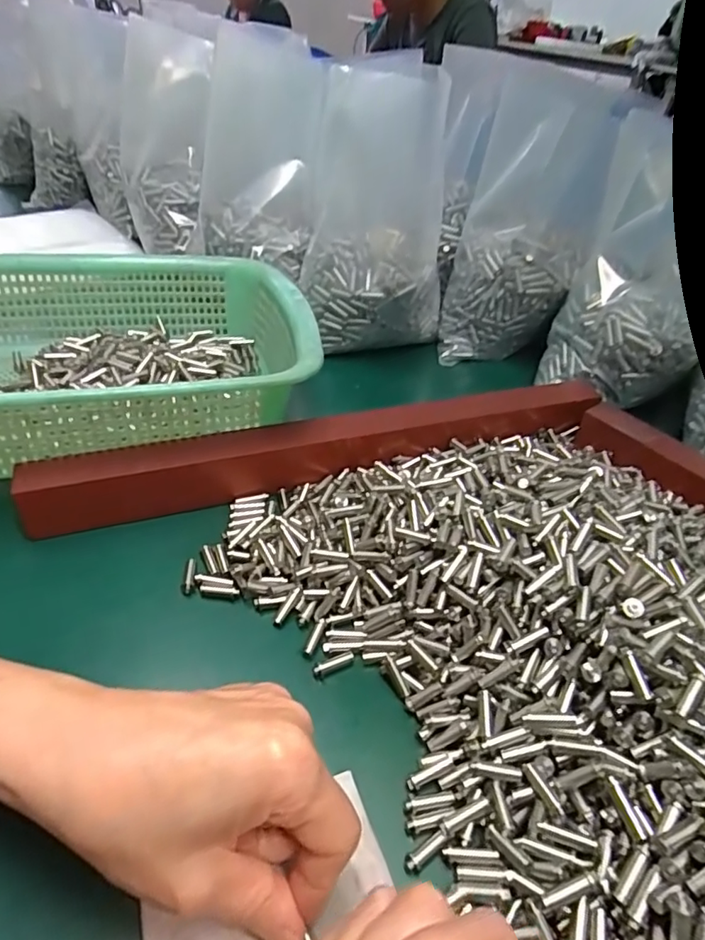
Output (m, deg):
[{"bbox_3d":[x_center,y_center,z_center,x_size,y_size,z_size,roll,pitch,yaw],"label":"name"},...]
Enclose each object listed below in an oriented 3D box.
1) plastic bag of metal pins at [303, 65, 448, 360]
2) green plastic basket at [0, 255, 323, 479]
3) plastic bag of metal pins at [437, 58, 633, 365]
[{"bbox_3d":[0.022,-0.213,0.477,0.125,0.193,0.103,5,42,-1],"label":"plastic bag of metal pins"},{"bbox_3d":[-0.182,-0.089,0.386,0.289,0.073,0.219,-8,43,-15],"label":"green plastic basket"},{"bbox_3d":[0.155,-0.208,0.486,0.121,0.214,0.081,8,42,3],"label":"plastic bag of metal pins"}]

